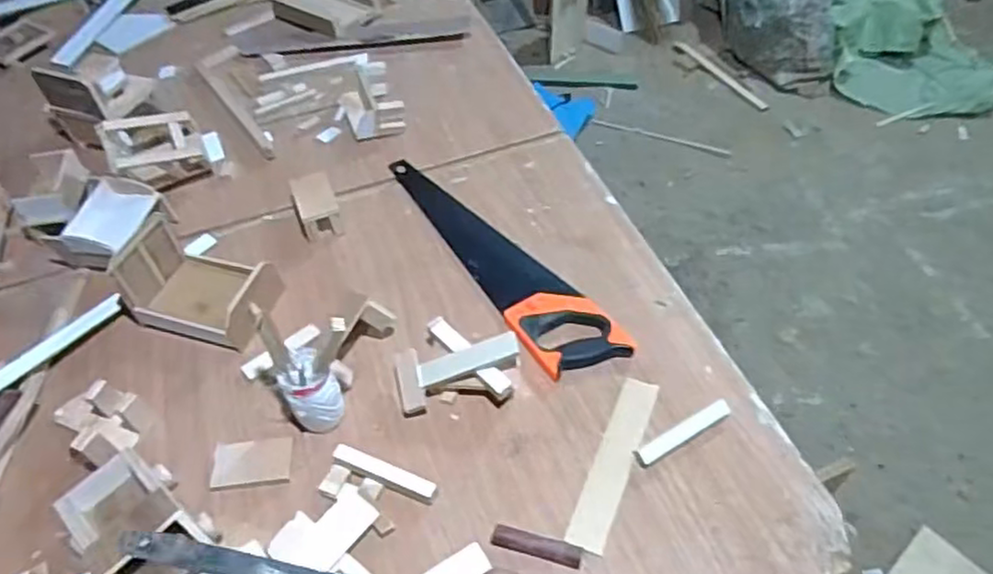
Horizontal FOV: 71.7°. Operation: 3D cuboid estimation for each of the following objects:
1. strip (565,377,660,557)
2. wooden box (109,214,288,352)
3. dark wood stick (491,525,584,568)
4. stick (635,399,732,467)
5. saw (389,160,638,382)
[{"bbox_3d":[0.139,0.204,0.809,0.043,0.011,0.221,18,54,16],"label":"strip"},{"bbox_3d":[-0.406,-0.008,0.938,0.175,0.092,0.122,13,53,12],"label":"wooden box"},{"bbox_3d":[0.044,0.279,0.746,0.098,0.012,0.023,13,53,12],"label":"dark wood stick"},{"bbox_3d":[0.222,0.172,0.814,0.130,0.014,0.021,-25,55,-17],"label":"stick"},{"bbox_3d":[-0.006,-0.061,1.022,0.119,0.024,0.509,-27,55,-19],"label":"saw"}]

